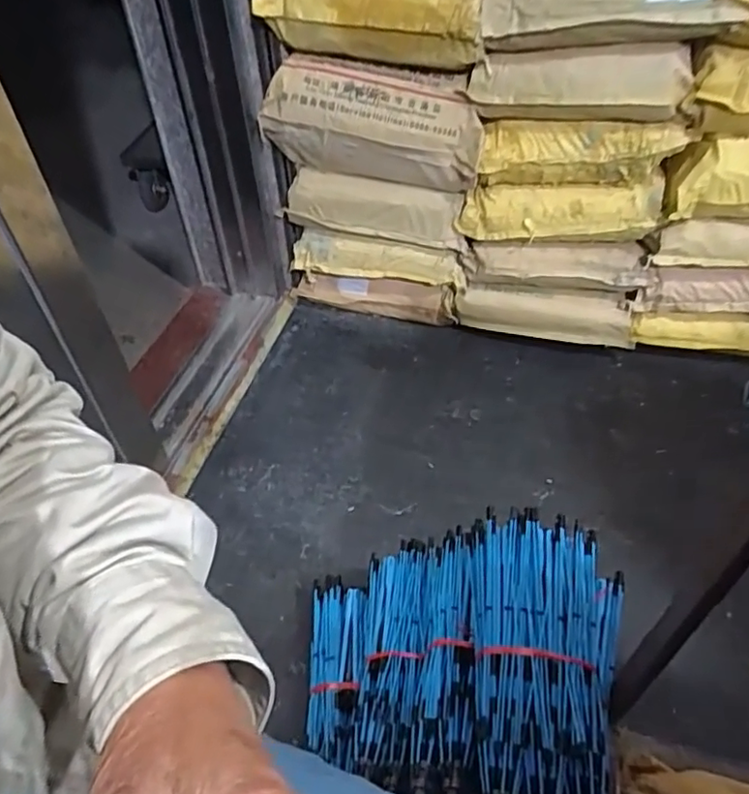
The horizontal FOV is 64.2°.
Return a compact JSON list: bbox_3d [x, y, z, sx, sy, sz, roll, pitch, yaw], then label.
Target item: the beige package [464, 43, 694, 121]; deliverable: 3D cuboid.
[{"bbox_3d":[0.401,-0.628,1.192,0.407,0.128,0.109,9,47,11],"label":"beige package"}]

